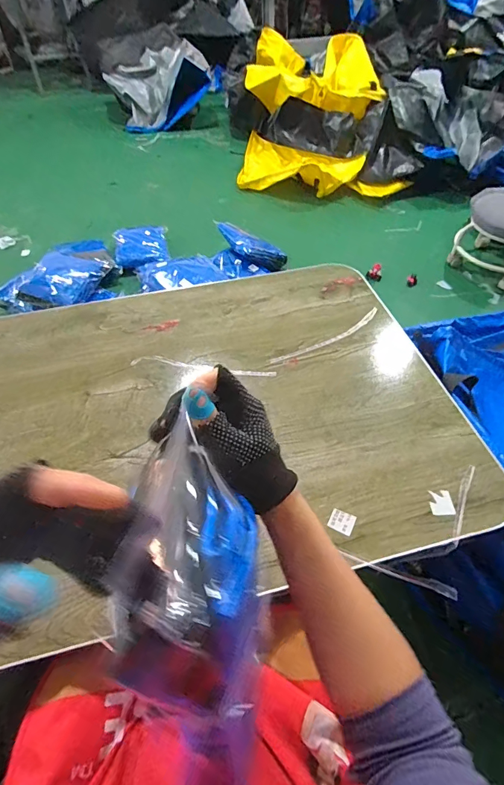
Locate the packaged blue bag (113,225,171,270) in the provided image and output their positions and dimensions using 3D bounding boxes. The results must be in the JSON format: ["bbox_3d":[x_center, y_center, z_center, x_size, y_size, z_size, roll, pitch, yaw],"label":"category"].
[{"bbox_3d":[-0.447,-0.594,1.621,0.210,0.055,0.241,-11,53,-9],"label":"packaged blue bag"}]

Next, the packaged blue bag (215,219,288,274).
[{"bbox_3d":[-0.004,-0.552,1.516,0.298,0.054,0.140,27,53,-12],"label":"packaged blue bag"}]

